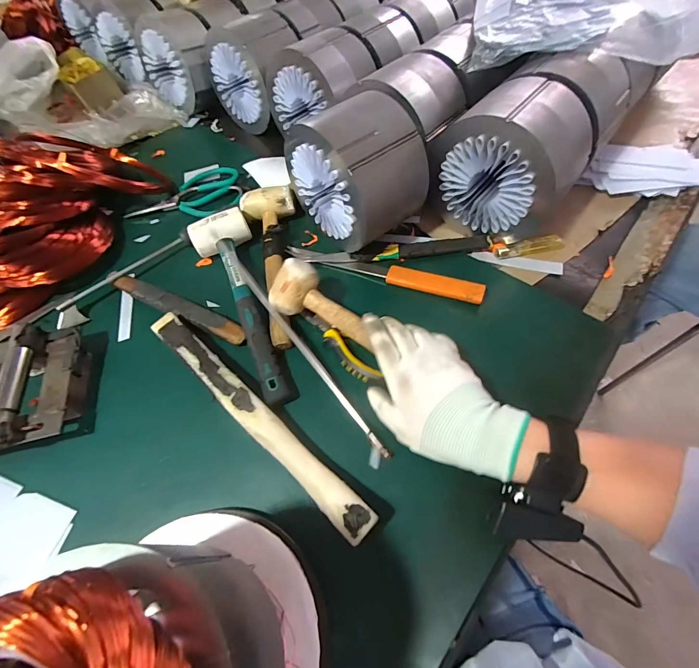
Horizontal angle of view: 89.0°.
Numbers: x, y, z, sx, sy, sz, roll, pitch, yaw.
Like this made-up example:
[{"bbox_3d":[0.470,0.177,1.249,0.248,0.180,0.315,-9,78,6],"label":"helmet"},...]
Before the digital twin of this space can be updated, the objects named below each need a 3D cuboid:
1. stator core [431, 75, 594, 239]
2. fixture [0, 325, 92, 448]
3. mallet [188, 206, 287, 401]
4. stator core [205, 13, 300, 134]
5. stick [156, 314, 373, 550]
[{"bbox_3d":[0.201,-0.208,0.441,0.143,0.152,0.116,36,69,22],"label":"stator core"},{"bbox_3d":[-0.400,0.070,0.392,0.189,0.052,0.144,-11,60,-2],"label":"fixture"},{"bbox_3d":[-0.132,-0.042,0.429,0.073,0.035,0.275,-21,61,-7],"label":"mallet"},{"bbox_3d":[-0.160,-0.465,0.635,0.169,0.145,0.109,31,67,20],"label":"stator core"},{"bbox_3d":[-0.103,0.073,0.356,0.320,0.015,0.029,39,70,22],"label":"stick"}]

